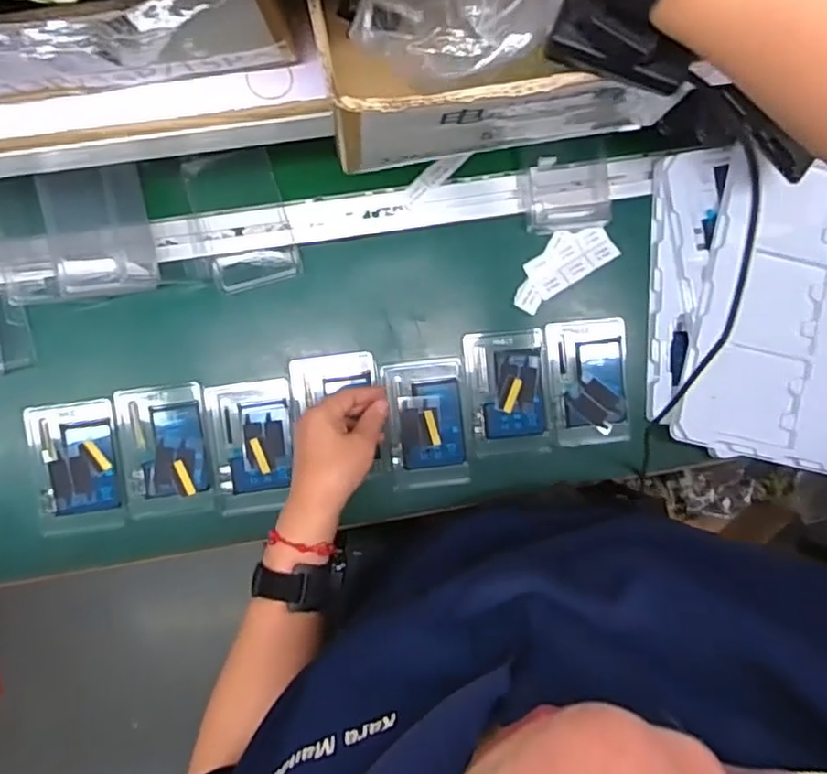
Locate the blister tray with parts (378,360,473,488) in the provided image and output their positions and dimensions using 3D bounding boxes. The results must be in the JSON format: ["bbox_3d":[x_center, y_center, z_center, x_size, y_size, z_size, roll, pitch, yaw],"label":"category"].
[{"bbox_3d":[0.014,0.038,0.683,0.081,0.011,0.130,-6,90,-5],"label":"blister tray with parts"}]

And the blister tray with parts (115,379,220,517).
[{"bbox_3d":[-0.248,0.063,0.657,0.086,0.006,0.129,-9,90,-4],"label":"blister tray with parts"}]

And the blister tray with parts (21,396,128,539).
[{"bbox_3d":[-0.337,0.082,0.655,0.085,0.012,0.130,-7,90,-5],"label":"blister tray with parts"}]

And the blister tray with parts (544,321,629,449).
[{"bbox_3d":[0.188,-0.005,0.696,0.082,0.009,0.131,-5,90,-5],"label":"blister tray with parts"}]

